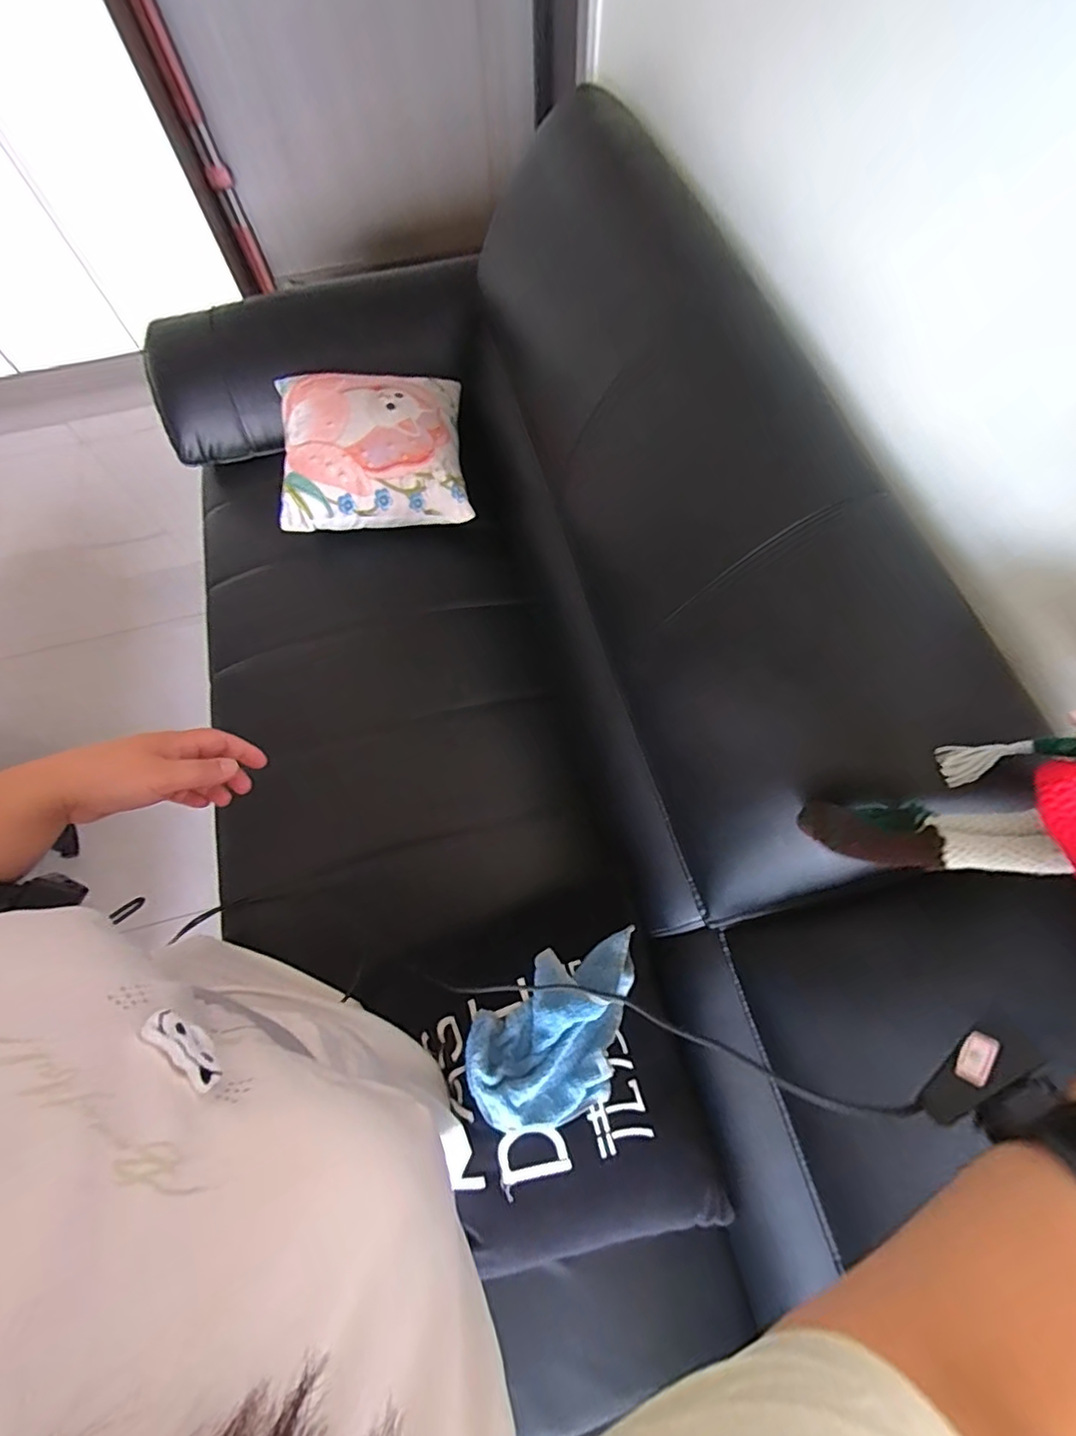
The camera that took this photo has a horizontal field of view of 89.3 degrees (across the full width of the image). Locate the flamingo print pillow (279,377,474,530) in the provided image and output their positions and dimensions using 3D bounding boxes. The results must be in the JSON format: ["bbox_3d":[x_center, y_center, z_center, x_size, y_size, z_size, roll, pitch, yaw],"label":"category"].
[{"bbox_3d":[-0.315,-0.524,1.028,0.338,0.116,0.339,-8,67,-3],"label":"flamingo print pillow"}]

